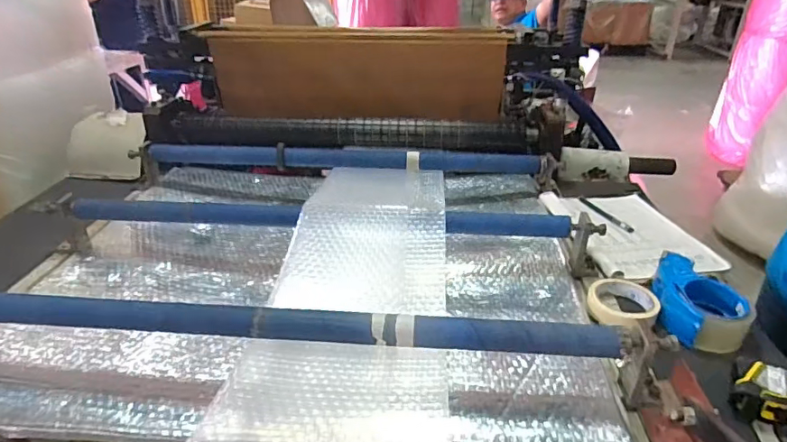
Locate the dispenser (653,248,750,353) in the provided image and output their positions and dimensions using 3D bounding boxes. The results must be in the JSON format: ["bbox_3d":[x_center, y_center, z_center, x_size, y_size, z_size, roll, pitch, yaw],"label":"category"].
[{"bbox_3d":[0.417,0.118,0.710,0.091,0.076,0.147,-6,29,-12],"label":"dispenser"}]

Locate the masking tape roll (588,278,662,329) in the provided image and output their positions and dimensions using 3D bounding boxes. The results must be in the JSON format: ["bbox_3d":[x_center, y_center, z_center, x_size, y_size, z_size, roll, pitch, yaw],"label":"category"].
[{"bbox_3d":[0.326,0.119,0.725,0.100,0.032,0.091,0,29,0],"label":"masking tape roll"}]

